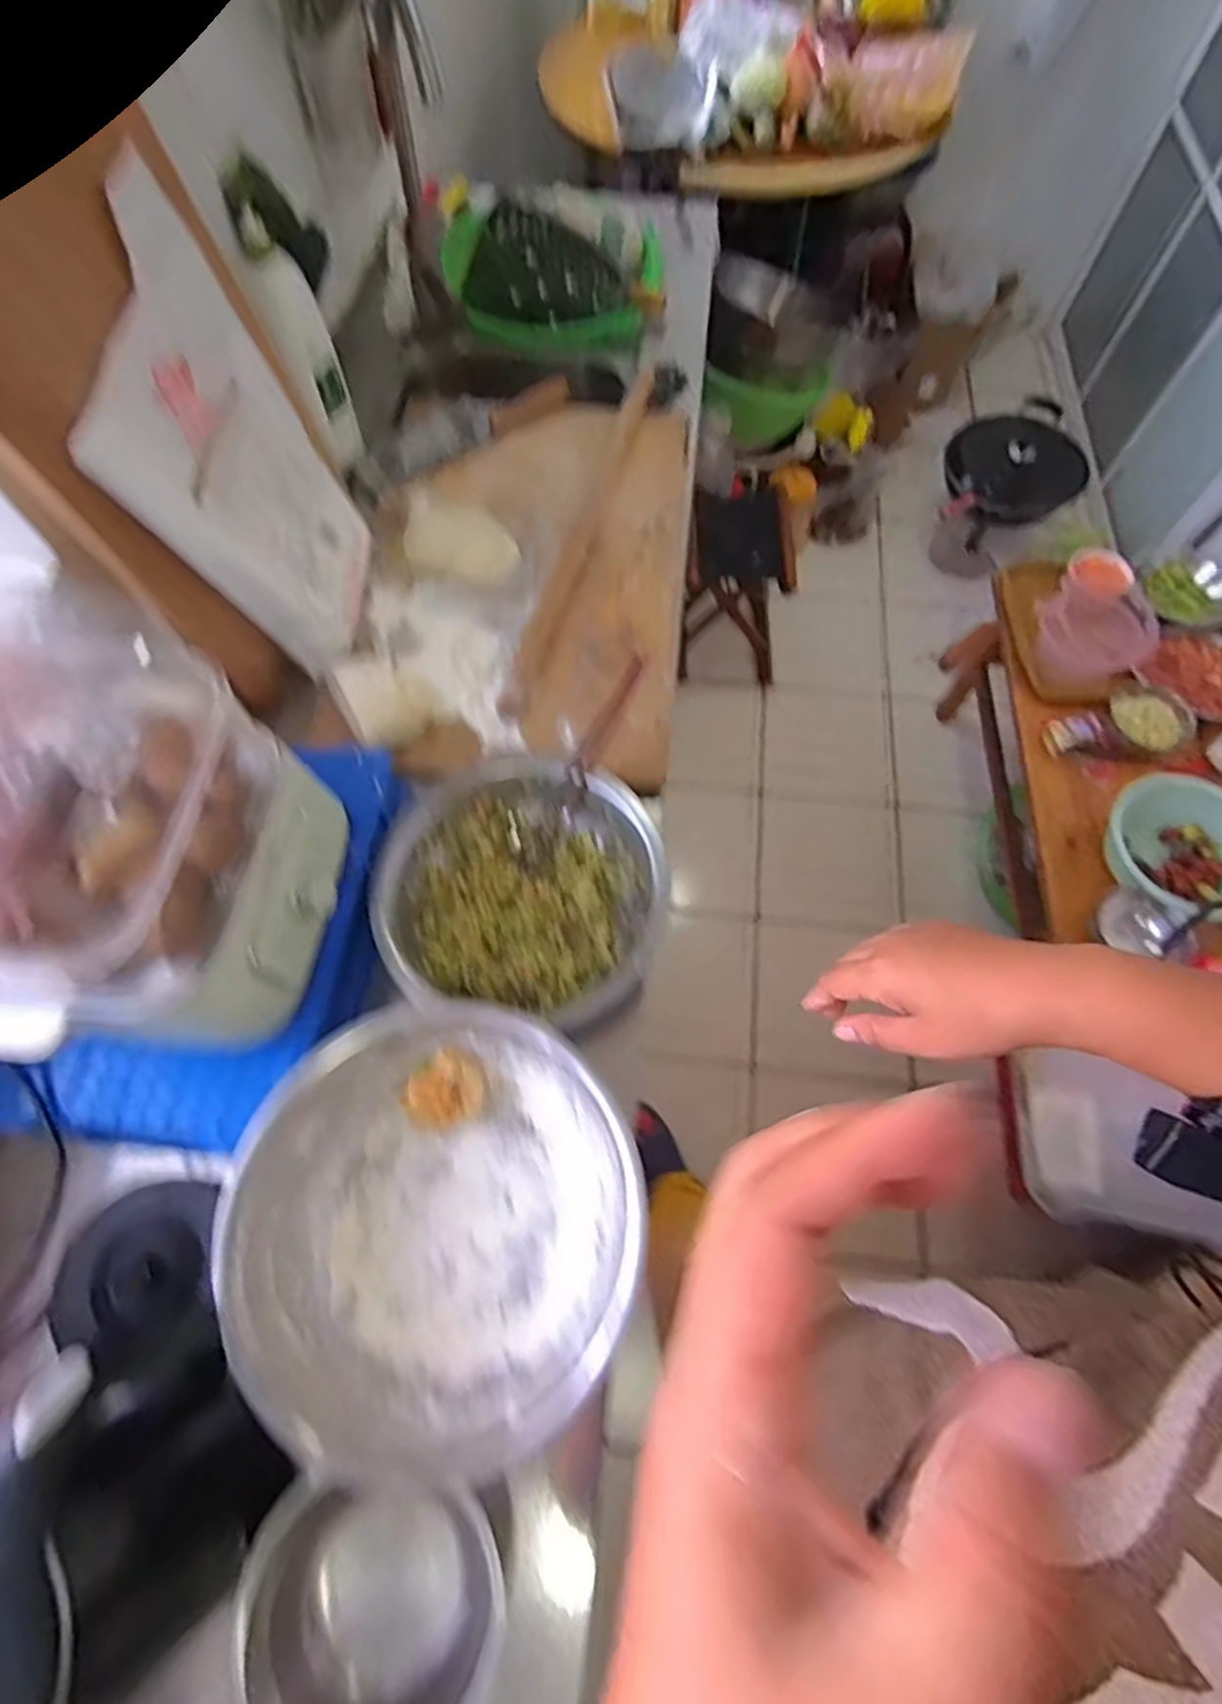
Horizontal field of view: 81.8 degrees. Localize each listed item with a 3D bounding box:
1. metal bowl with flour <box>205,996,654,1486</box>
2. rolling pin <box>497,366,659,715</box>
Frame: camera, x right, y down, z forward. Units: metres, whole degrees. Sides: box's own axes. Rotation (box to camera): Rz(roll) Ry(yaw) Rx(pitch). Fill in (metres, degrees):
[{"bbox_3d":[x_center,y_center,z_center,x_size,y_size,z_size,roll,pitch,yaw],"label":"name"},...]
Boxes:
[{"bbox_3d":[-0.127,0.277,0.544,0.283,0.110,0.279,0,66,0],"label":"metal bowl with flour"},{"bbox_3d":[-0.028,-0.414,0.879,0.035,0.025,0.590,15,67,7],"label":"rolling pin"}]

